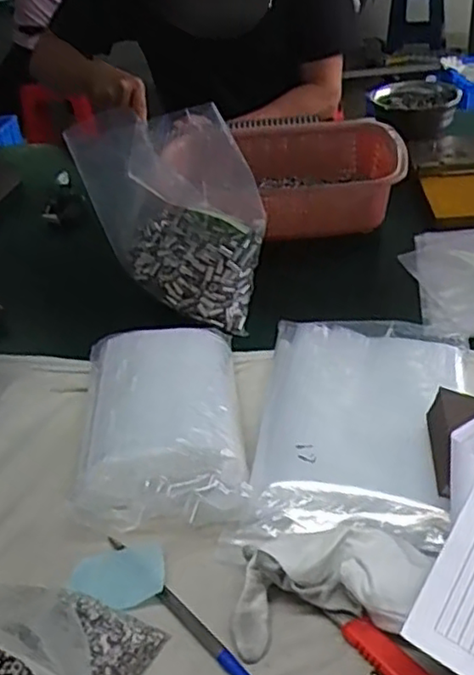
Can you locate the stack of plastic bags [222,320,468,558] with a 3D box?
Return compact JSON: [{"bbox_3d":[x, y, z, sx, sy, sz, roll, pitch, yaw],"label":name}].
[{"bbox_3d":[0.094,0.059,0.518,0.153,0.024,0.235,3,36,14],"label":"stack of plastic bags"}]

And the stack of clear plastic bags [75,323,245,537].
[{"bbox_3d":[-0.060,0.056,0.525,0.120,0.031,0.203,-7,35,-1],"label":"stack of clear plastic bags"}]

